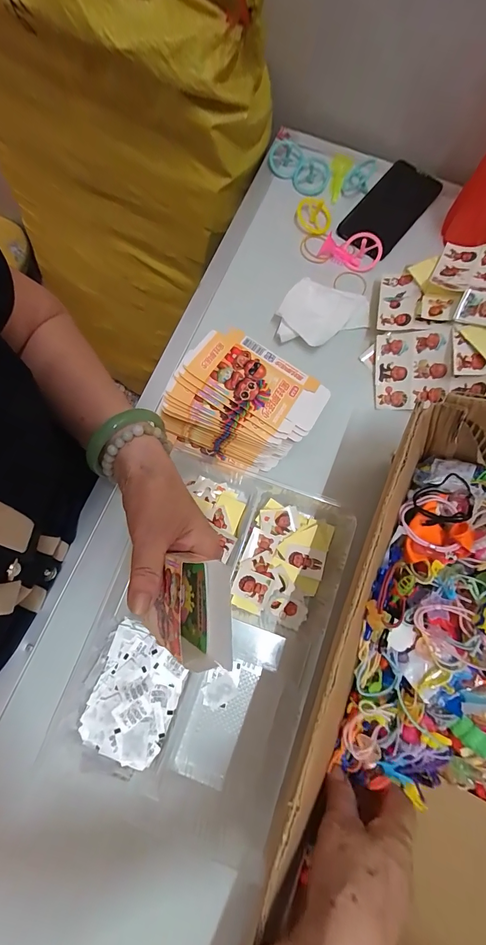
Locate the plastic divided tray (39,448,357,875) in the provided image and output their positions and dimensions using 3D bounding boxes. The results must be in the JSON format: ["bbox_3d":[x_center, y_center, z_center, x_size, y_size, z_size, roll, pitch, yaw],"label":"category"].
[{"bbox_3d":[-0.032,0.161,0.352,0.219,0.039,0.336,20,78,3],"label":"plastic divided tray"}]

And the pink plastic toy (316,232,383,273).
[{"bbox_3d":[0.142,-0.291,0.451,0.074,0.024,0.039,28,79,5],"label":"pink plastic toy"}]

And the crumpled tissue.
[{"bbox_3d":[0.099,-0.193,0.430,0.102,0.022,0.091,21,78,4],"label":"crumpled tissue"}]

